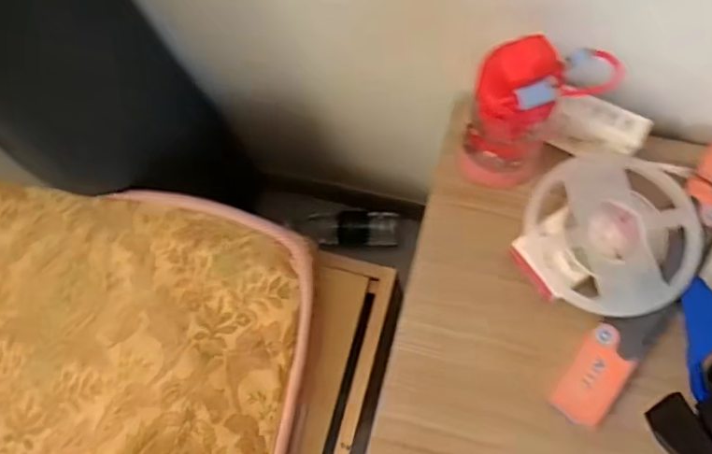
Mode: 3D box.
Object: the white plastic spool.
[{"bbox_3d":[0.236,0.002,0.529,0.146,0.040,0.148,0,86,5],"label":"white plastic spool"}]

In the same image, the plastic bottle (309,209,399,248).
[{"bbox_3d":[-0.004,0.003,1.113,0.171,0.065,0.067,1,86,5],"label":"plastic bottle"}]

